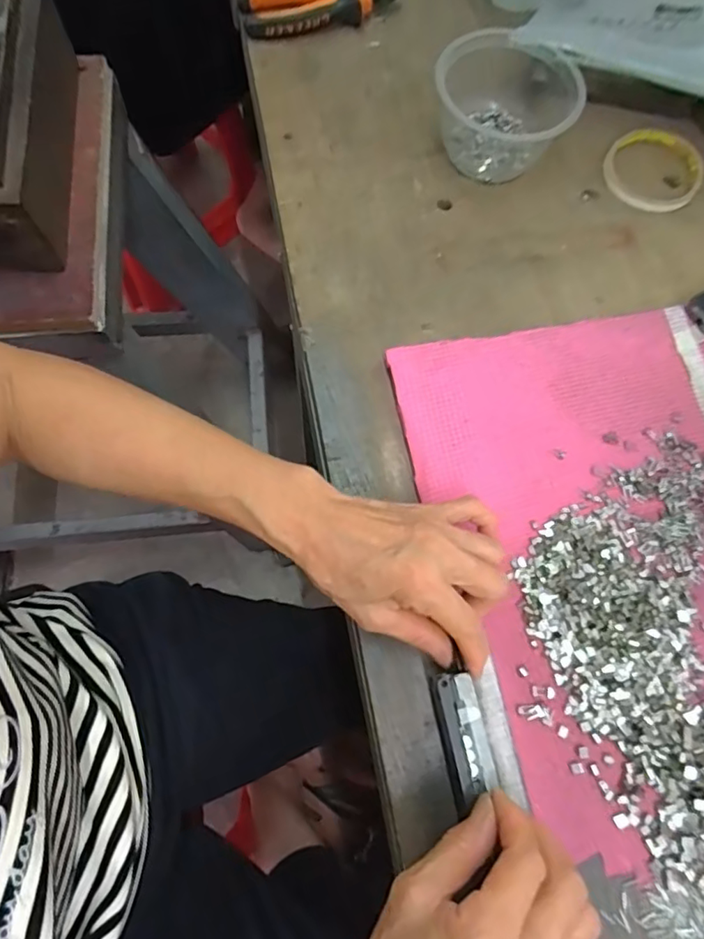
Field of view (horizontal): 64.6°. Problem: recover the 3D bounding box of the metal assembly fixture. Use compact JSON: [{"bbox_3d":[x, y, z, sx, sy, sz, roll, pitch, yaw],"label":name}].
[{"bbox_3d":[0.065,0.154,0.319,0.025,0.010,0.070,-7,70,-4],"label":"metal assembly fixture"}]

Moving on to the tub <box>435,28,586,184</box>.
[{"bbox_3d":[0.129,-0.312,0.469,0.116,0.063,0.120,1,72,-2],"label":"tub"}]

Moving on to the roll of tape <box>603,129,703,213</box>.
[{"bbox_3d":[0.265,-0.265,0.490,0.081,0.010,0.086,1,72,-2],"label":"roll of tape"}]

